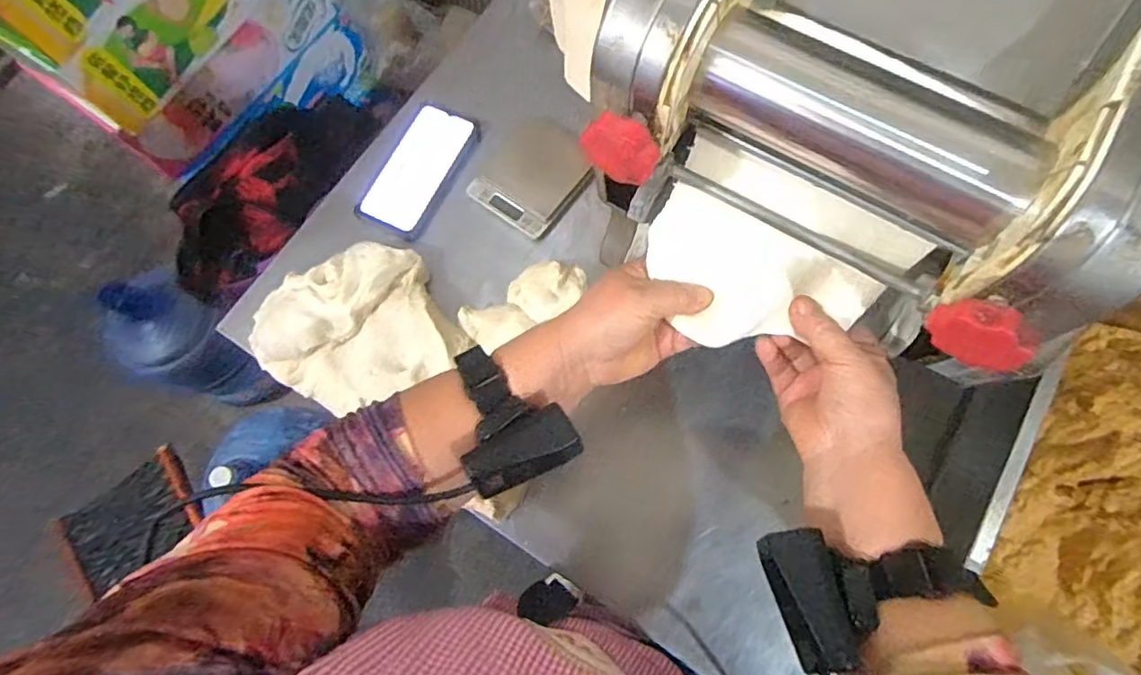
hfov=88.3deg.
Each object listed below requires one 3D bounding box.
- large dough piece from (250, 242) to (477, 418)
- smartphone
[{"bbox_3d":[-0.222,-0.012,0.591,0.202,0.052,0.156,-19,74,-4],"label":"large dough piece"},{"bbox_3d":[-0.174,-0.194,0.678,0.082,0.010,0.162,26,76,9],"label":"smartphone"}]

